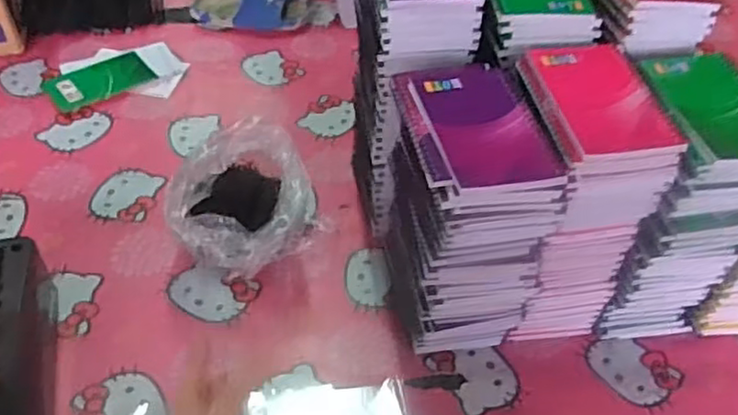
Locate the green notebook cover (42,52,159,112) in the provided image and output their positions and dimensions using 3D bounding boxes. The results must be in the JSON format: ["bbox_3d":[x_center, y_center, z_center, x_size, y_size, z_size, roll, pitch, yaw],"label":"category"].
[{"bbox_3d":[-0.354,-0.168,0.917,0.126,0.005,0.074,-24,52,-26],"label":"green notebook cover"}]

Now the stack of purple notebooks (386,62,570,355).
[{"bbox_3d":[0.078,0.021,0.609,0.101,0.253,0.138,-7,48,-12],"label":"stack of purple notebooks"}]

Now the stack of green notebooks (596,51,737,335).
[{"bbox_3d":[0.277,0.003,0.646,0.104,0.252,0.130,-1,46,-5],"label":"stack of green notebooks"}]

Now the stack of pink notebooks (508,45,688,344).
[{"bbox_3d":[0.177,-0.001,0.636,0.101,0.260,0.157,-2,46,-6],"label":"stack of pink notebooks"}]

